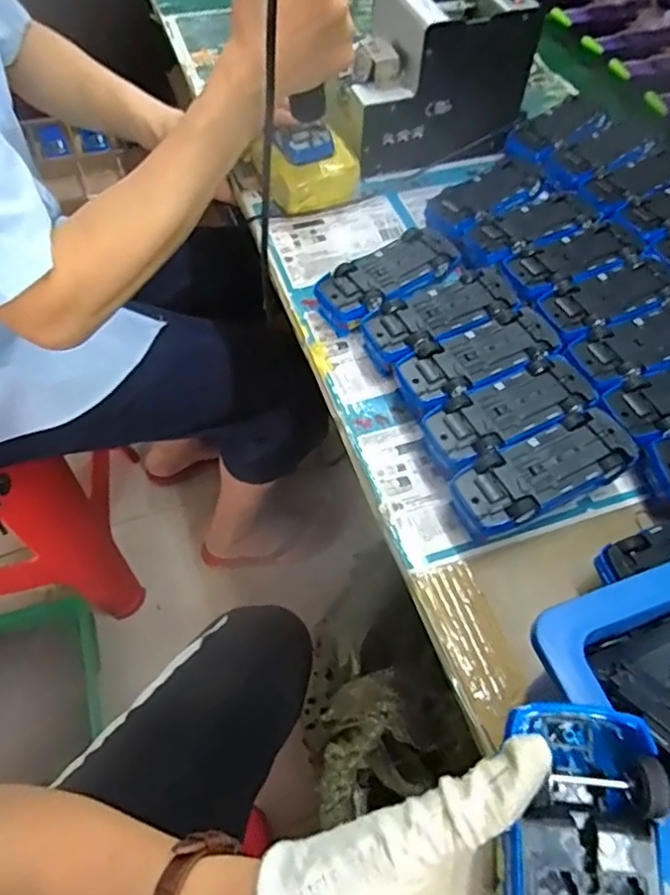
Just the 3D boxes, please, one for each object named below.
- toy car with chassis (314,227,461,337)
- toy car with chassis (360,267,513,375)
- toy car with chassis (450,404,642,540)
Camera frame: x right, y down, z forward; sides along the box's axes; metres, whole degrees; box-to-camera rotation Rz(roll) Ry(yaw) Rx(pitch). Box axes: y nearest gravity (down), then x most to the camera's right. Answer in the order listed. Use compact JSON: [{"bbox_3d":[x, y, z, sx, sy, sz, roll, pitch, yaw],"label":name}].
[{"bbox_3d":[0.046,-0.143,0.543,0.126,0.044,0.057,-31,64,-21],"label":"toy car with chassis"},{"bbox_3d":[0.086,-0.106,0.520,0.129,0.037,0.058,-26,62,-19],"label":"toy car with chassis"},{"bbox_3d":[0.145,0.019,0.437,0.129,0.038,0.053,-23,61,-17],"label":"toy car with chassis"}]

